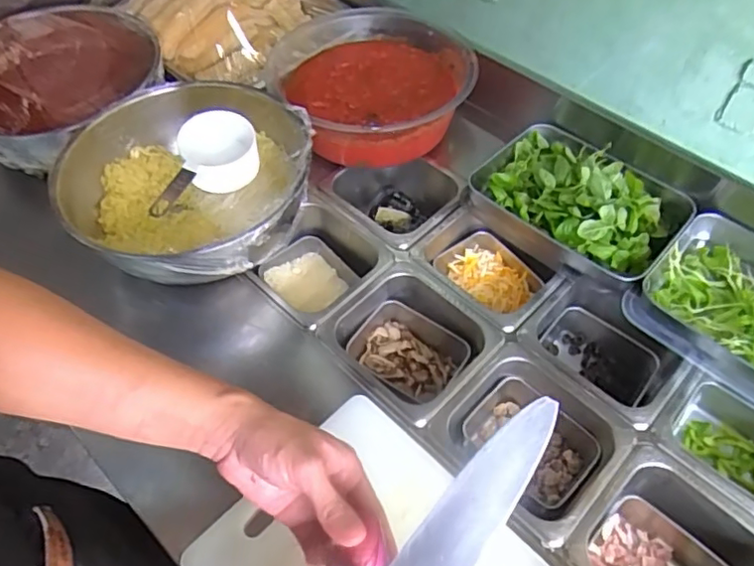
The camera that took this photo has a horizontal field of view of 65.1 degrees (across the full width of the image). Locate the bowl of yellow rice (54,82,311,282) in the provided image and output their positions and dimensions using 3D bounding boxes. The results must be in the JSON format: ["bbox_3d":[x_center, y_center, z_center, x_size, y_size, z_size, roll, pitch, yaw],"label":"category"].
[{"bbox_3d":[-0.223,-0.130,0.746,0.283,0.133,0.288,0,55,0],"label":"bowl of yellow rice"}]

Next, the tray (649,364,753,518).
[{"bbox_3d":[0.406,0.195,0.671,0.178,0.097,0.155,37,63,23],"label":"tray"}]

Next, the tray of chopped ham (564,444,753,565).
[{"bbox_3d":[0.294,0.285,0.605,0.174,0.104,0.167,38,63,24],"label":"tray of chopped ham"}]

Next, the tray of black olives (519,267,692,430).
[{"bbox_3d":[0.271,0.099,0.739,0.134,0.110,0.184,-36,62,-22],"label":"tray of black olives"}]

